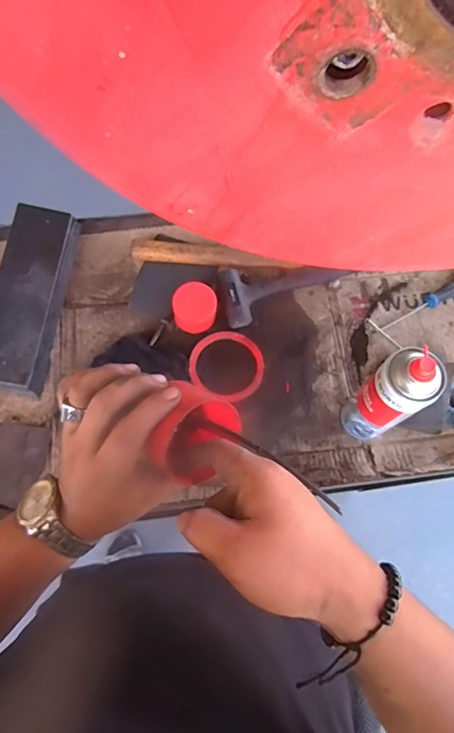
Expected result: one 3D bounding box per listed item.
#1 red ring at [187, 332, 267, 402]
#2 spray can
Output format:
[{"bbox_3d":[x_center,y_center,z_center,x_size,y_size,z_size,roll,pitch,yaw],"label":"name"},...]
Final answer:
[{"bbox_3d":[0.001,-0.004,0.687,0.113,0.014,0.106,1,71,-2],"label":"red ring"},{"bbox_3d":[0.197,0.036,0.553,0.060,0.210,0.065,1,71,-2],"label":"spray can"}]

